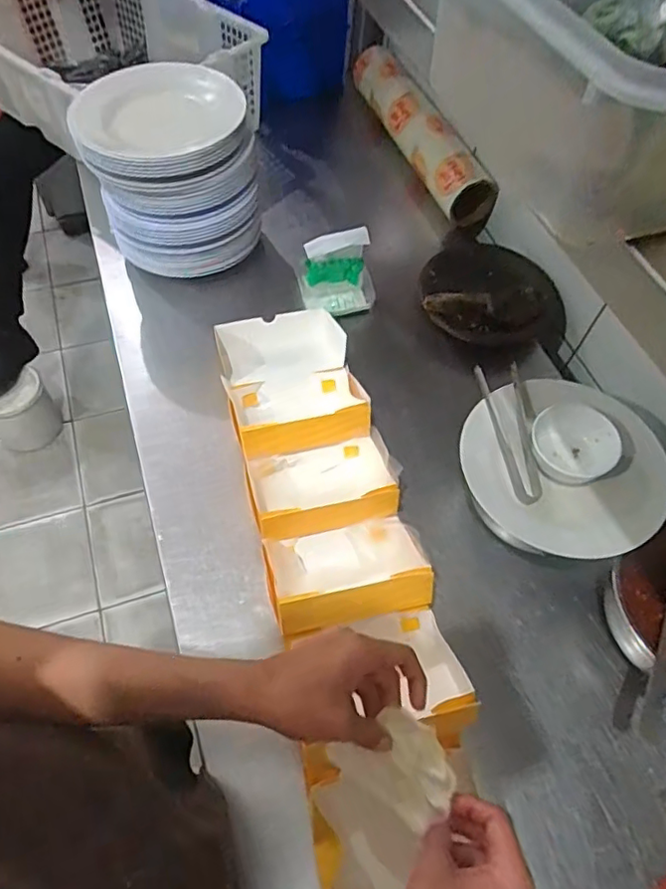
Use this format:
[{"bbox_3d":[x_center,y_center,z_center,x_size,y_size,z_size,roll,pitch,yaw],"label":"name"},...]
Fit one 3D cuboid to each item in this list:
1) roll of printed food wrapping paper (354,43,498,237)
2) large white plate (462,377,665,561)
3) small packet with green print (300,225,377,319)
[{"bbox_3d":[0.146,-0.588,1.076,0.083,0.113,0.472,-17,60,-16],"label":"roll of printed food wrapping paper"},{"bbox_3d":[0.252,0.018,0.634,0.208,0.036,0.208,2,57,-4],"label":"large white plate"},{"bbox_3d":[0.003,-0.244,0.845,0.105,0.124,0.032,-8,52,4],"label":"small packet with green print"}]

